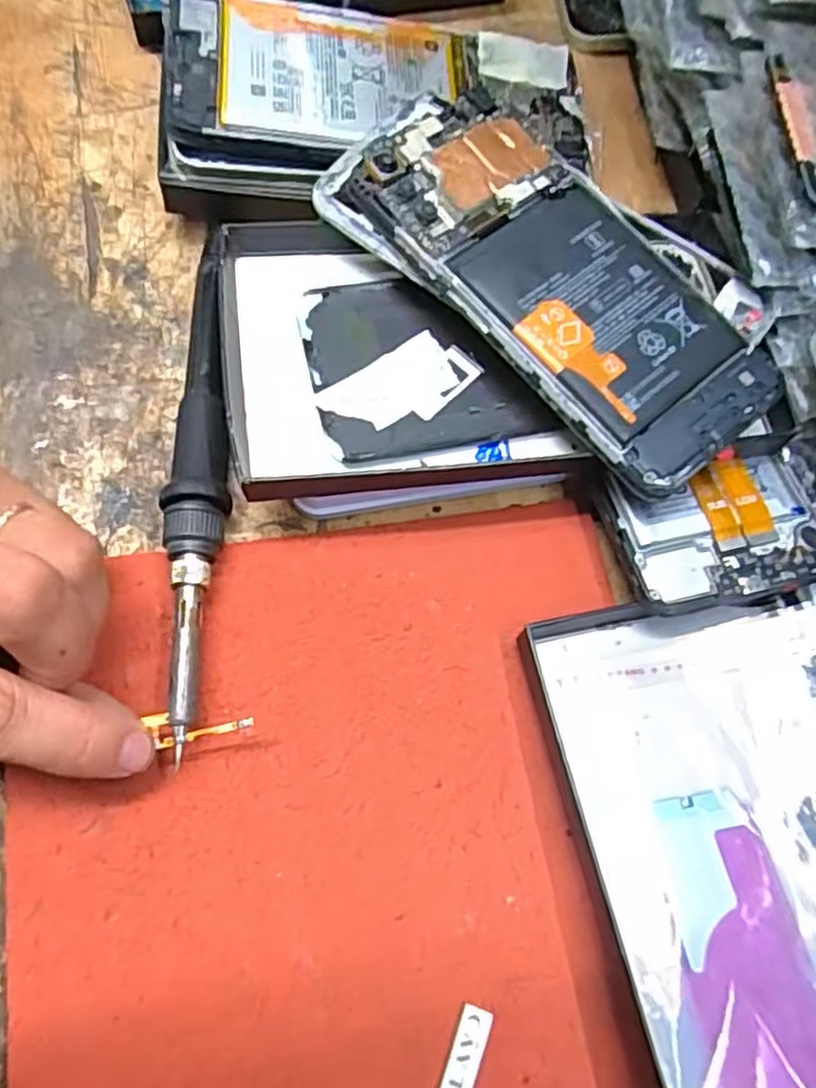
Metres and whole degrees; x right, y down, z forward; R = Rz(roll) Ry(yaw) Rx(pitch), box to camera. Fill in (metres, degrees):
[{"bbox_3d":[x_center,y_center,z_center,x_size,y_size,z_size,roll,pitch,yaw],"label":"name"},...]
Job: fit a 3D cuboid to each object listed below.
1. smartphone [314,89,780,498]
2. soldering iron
[{"bbox_3d":[0.050,-0.091,0.244,0.073,0.011,0.160,-43,83,-13],"label":"smartphone"},{"bbox_3d":[-0.070,-0.027,0.242,0.019,0.021,0.183,-3,72,-7],"label":"soldering iron"}]

